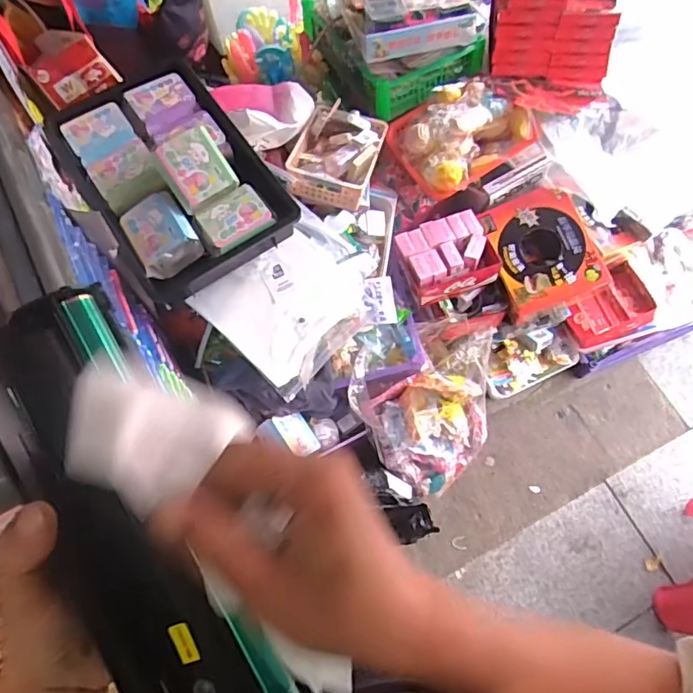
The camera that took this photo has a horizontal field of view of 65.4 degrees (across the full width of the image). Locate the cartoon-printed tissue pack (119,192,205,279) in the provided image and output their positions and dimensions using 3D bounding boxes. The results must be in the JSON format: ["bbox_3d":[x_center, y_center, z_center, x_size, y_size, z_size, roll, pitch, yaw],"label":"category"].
[{"bbox_3d":[-0.324,-0.195,0.947,0.106,0.077,0.124,-27,71,-9],"label":"cartoon-printed tissue pack"}]

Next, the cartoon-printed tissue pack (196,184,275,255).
[{"bbox_3d":[-0.195,-0.218,0.936,0.124,0.026,0.085,-35,72,-12],"label":"cartoon-printed tissue pack"}]

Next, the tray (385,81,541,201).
[{"bbox_3d":[0.259,-0.500,1.247,0.285,0.107,0.237,-32,71,-11],"label":"tray"}]

